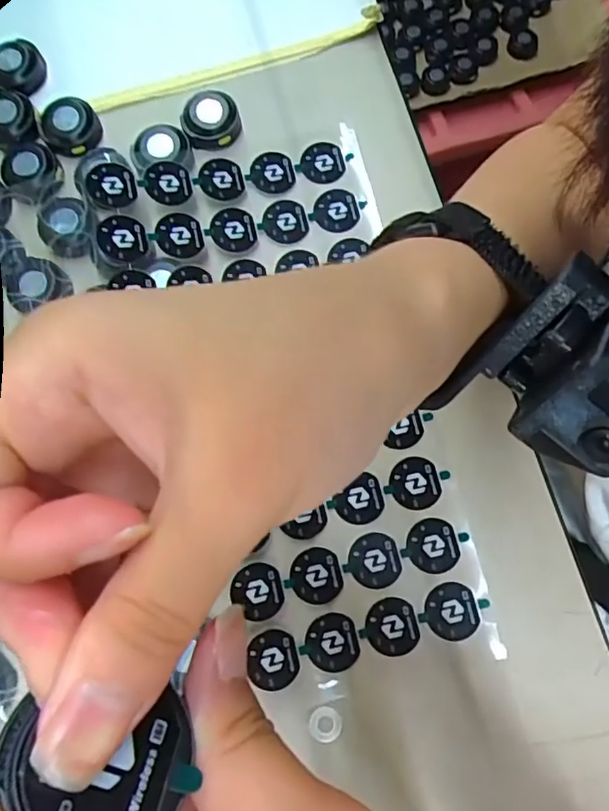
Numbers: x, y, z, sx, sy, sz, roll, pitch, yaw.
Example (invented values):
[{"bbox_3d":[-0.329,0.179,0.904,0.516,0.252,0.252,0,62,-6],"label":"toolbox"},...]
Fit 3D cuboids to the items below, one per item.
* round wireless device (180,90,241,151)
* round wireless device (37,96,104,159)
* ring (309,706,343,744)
[{"bbox_3d":[-0.050,-0.152,0.290,0.030,0.009,0.028,0,78,0],"label":"round wireless device"},{"bbox_3d":[-0.125,-0.149,0.293,0.030,0.011,0.027,-14,78,-3],"label":"round wireless device"},{"bbox_3d":[0.009,0.138,0.235,0.014,0.004,0.014,0,77,1],"label":"ring"}]

